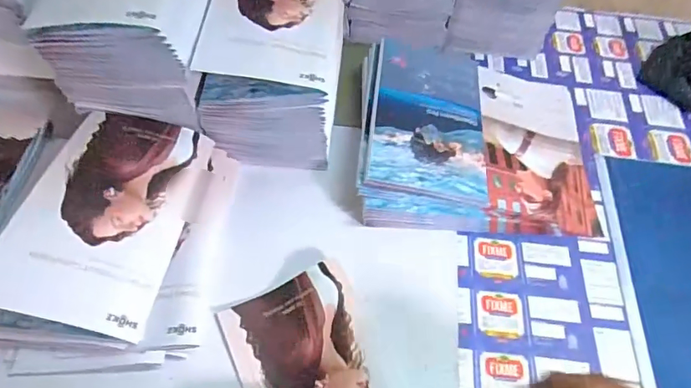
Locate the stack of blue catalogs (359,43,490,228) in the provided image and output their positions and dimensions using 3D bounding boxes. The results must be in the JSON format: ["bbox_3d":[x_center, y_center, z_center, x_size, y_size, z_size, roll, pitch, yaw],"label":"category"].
[{"bbox_3d":[0.072,-0.059,0.440,0.114,0.047,0.195,5,56,0],"label":"stack of blue catalogs"}]

